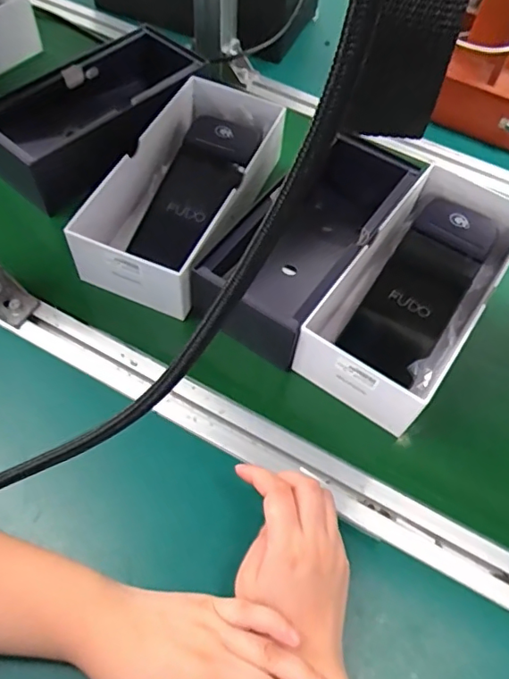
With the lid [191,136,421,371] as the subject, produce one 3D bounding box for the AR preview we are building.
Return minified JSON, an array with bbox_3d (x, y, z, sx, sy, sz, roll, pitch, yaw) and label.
[{"bbox_3d":[0.055,-0.101,0.541,0.111,0.072,0.243,31,62,14],"label":"lid"}]

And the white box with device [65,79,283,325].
[{"bbox_3d":[-0.066,-0.170,0.566,0.134,0.067,0.285,21,60,8],"label":"white box with device"}]

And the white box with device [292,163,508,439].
[{"bbox_3d":[0.162,-0.055,0.523,0.117,0.072,0.278,32,62,14],"label":"white box with device"}]

